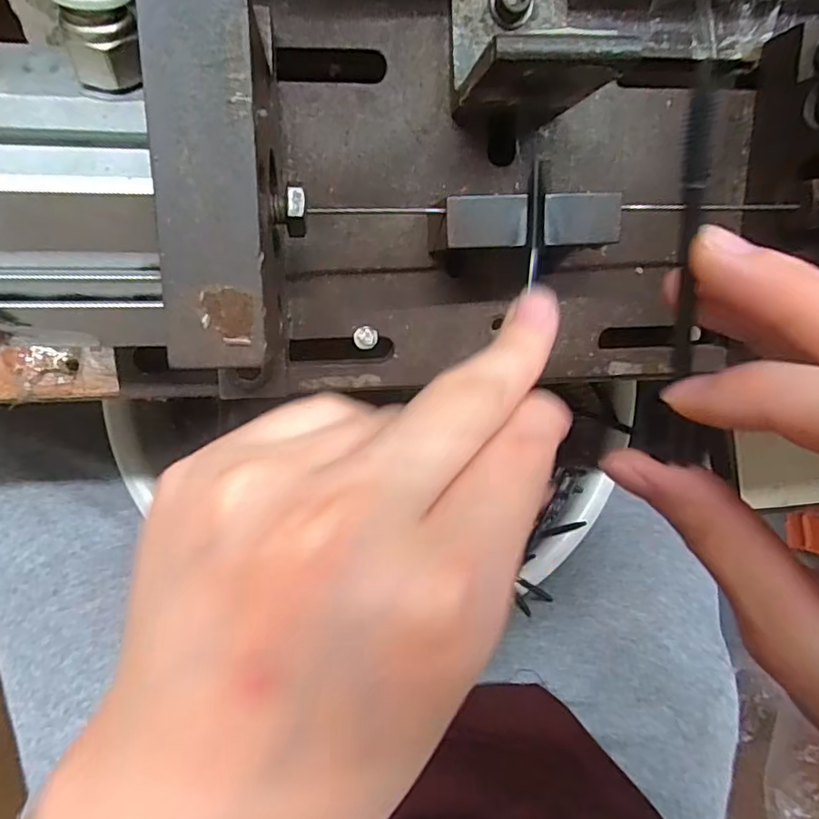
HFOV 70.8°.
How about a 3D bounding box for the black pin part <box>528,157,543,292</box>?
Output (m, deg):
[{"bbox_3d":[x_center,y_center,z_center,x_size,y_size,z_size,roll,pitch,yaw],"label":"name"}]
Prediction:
[{"bbox_3d":[0.035,-0.051,0.159,0.004,0.004,0.033,-1,99,-3],"label":"black pin part"}]

